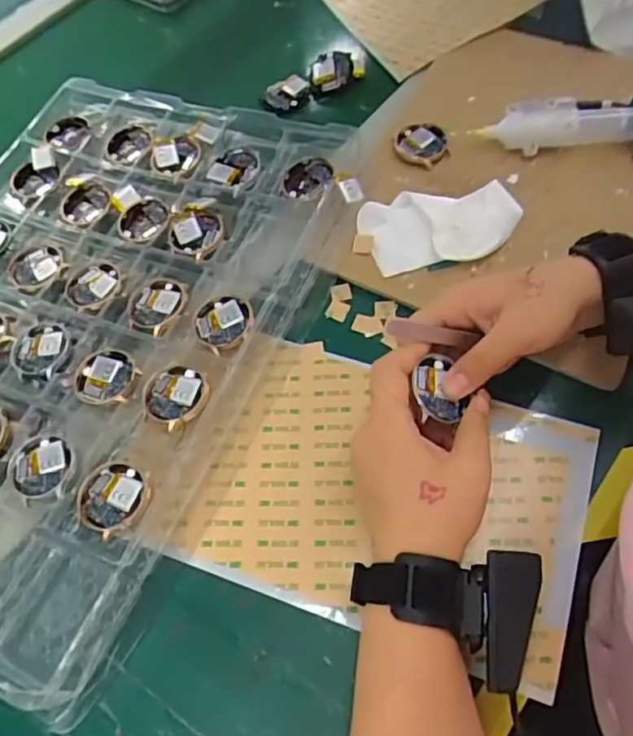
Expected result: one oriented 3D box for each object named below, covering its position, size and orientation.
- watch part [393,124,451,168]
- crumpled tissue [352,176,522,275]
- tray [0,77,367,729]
[{"bbox_3d":[0.089,-0.189,0.522,0.040,0.012,0.043,-3,61,5],"label":"watch part"},{"bbox_3d":[0.098,-0.112,0.475,0.120,0.013,0.067,-12,60,-1],"label":"crumpled tissue"},{"bbox_3d":[-0.188,-0.040,0.467,0.317,0.051,0.449,19,65,16],"label":"tray"}]

